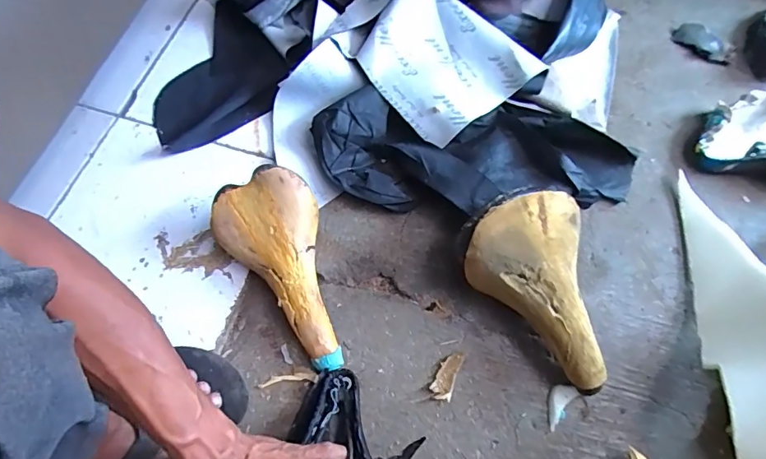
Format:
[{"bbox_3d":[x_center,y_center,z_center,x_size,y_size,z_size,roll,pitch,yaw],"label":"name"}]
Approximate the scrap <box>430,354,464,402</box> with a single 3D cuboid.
[{"bbox_3d":[0.076,0.173,0.560,0.025,0.007,0.056,20,67,9],"label":"scrap"}]

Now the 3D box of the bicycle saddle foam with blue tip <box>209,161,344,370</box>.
[{"bbox_3d":[-0.117,0.052,0.576,0.121,0.052,0.248,-23,85,-10],"label":"bicycle saddle foam with blue tip"}]

